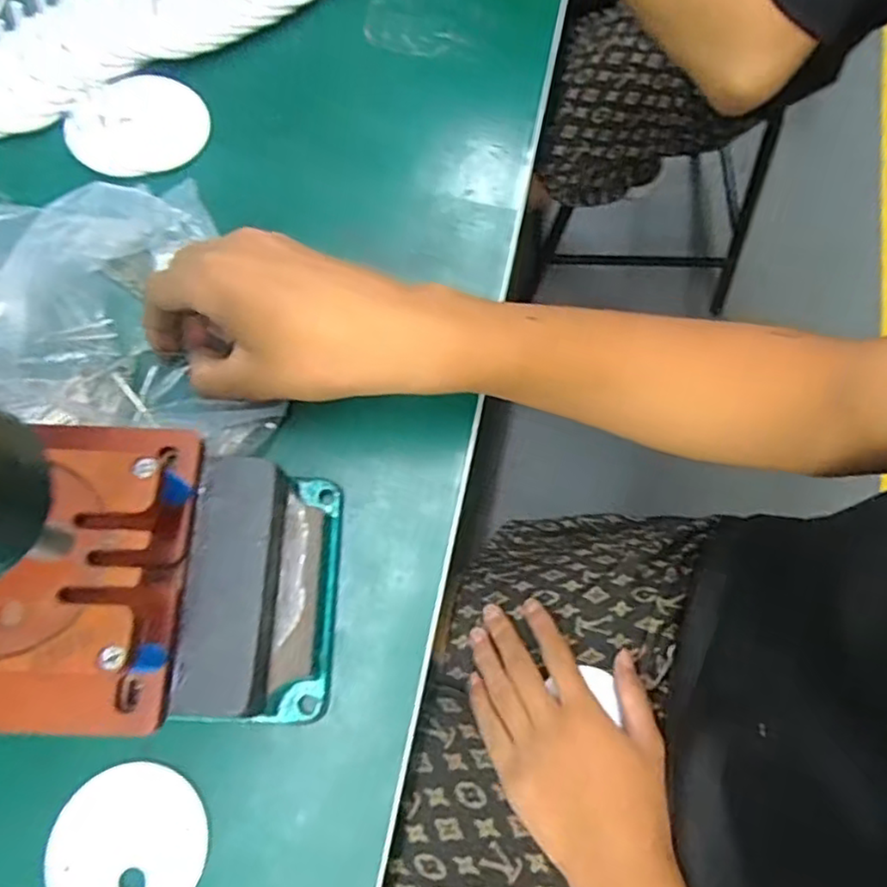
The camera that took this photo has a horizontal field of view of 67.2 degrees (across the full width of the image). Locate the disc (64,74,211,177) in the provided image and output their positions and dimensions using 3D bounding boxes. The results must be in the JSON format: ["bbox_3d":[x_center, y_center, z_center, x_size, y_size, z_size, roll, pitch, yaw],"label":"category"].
[{"bbox_3d":[-0.176,-0.186,0.387,0.075,0.011,0.060,-7,73,-2],"label":"disc"}]

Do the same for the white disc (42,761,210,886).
[{"bbox_3d":[-0.131,0.168,0.276,0.061,0.004,0.062,2,70,-4],"label":"white disc"}]

